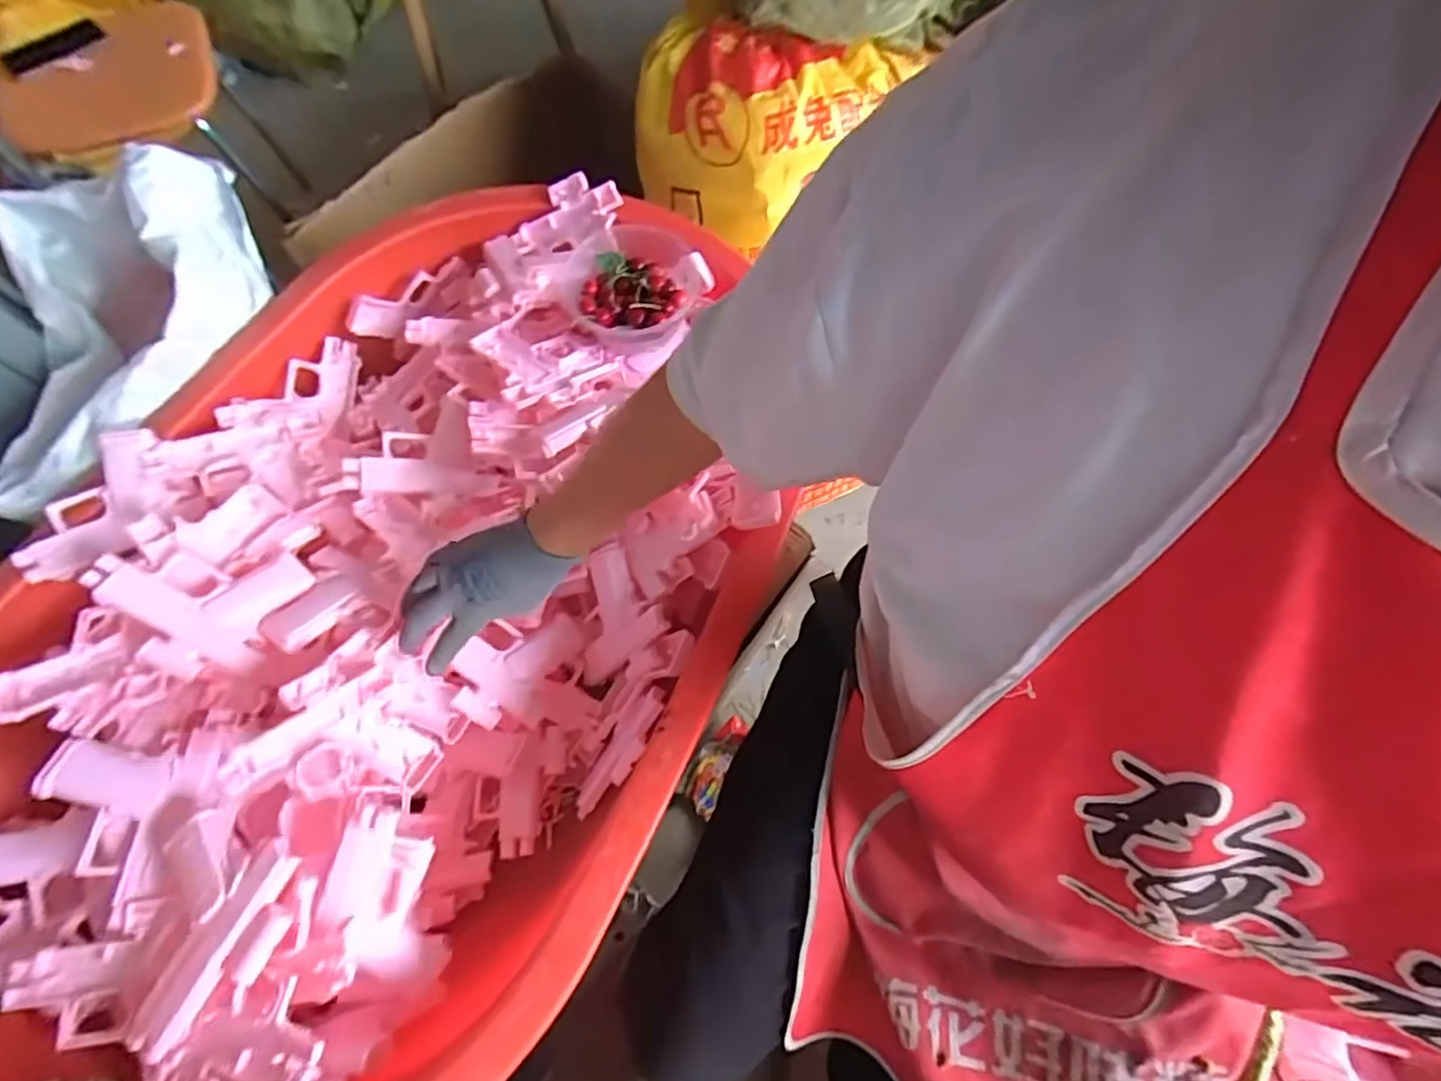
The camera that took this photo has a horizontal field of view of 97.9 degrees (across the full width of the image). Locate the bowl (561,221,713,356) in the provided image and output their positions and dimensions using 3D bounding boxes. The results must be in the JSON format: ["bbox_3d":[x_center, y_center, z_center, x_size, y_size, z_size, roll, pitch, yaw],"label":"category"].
[{"bbox_3d":[-0.096,-0.277,0.693,0.157,0.047,0.142,-17,69,-8],"label":"bowl"}]

